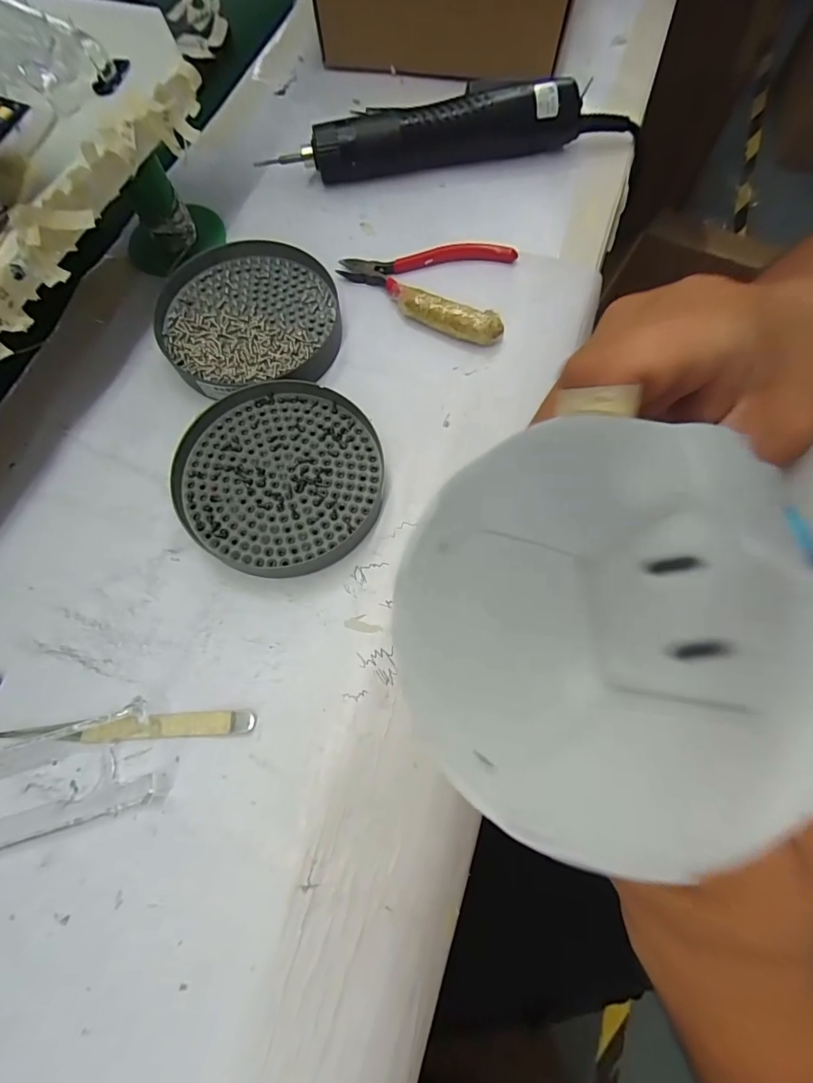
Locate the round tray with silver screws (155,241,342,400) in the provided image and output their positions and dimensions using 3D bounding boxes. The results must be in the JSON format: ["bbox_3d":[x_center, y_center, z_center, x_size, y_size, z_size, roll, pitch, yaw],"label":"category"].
[{"bbox_3d":[-0.100,-0.142,0.294,0.110,0.017,0.111,0,72,0],"label":"round tray with silver screws"}]

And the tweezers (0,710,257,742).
[{"bbox_3d":[-0.136,0.090,0.222,0.122,0.004,0.012,-3,72,-1],"label":"tweezers"}]

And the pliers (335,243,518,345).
[{"bbox_3d":[0.011,-0.176,0.307,0.114,0.020,0.081,12,72,4],"label":"pliers"}]

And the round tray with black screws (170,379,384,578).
[{"bbox_3d":[-0.071,-0.038,0.258,0.110,0.020,0.110,0,72,0],"label":"round tray with black screws"}]

